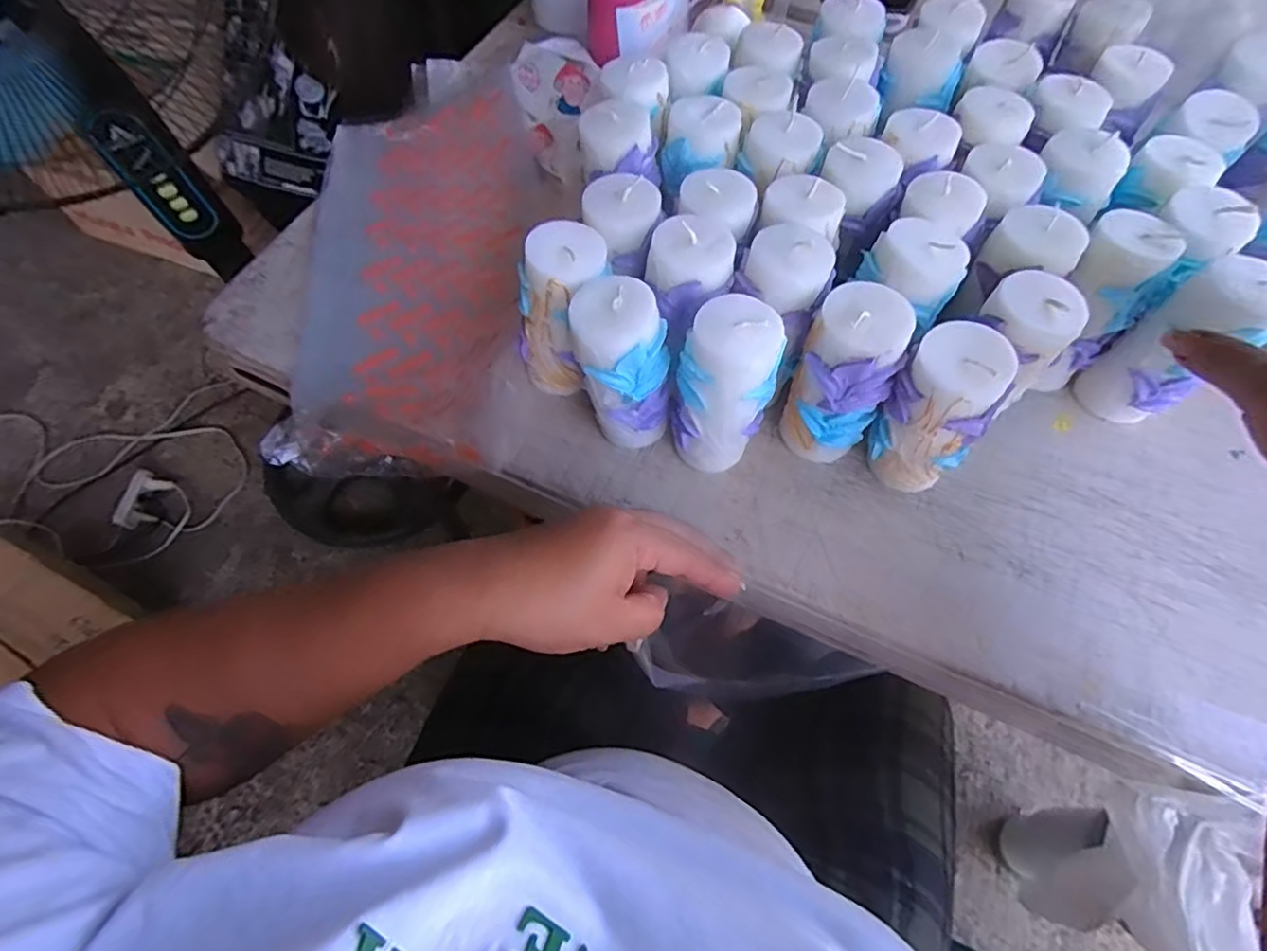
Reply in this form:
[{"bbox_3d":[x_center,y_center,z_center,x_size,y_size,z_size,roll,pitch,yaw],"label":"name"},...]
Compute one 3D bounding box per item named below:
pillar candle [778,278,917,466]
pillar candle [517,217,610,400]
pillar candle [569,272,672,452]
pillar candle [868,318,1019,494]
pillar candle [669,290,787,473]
[{"bbox_3d":[0.121,-0.053,0.367,0.050,0.113,0.046,23,65,12],"label":"pillar candle"},{"bbox_3d":[-0.041,-0.102,0.390,0.050,0.093,0.055,0,62,1],"label":"pillar candle"},{"bbox_3d":[-0.006,-0.061,0.372,0.049,0.109,0.046,-7,62,-3],"label":"pillar candle"},{"bbox_3d":[0.169,-0.032,0.357,0.054,0.110,0.043,38,69,19],"label":"pillar candle"},{"bbox_3d":[0.051,-0.048,0.362,0.052,0.105,0.048,27,66,14],"label":"pillar candle"}]

